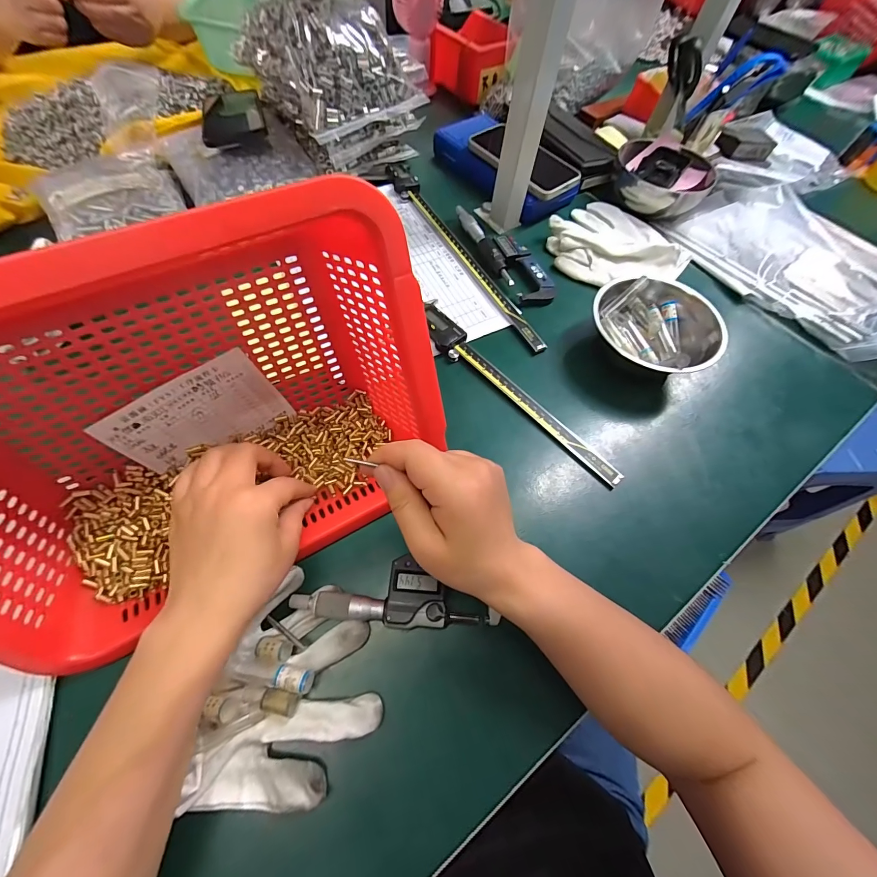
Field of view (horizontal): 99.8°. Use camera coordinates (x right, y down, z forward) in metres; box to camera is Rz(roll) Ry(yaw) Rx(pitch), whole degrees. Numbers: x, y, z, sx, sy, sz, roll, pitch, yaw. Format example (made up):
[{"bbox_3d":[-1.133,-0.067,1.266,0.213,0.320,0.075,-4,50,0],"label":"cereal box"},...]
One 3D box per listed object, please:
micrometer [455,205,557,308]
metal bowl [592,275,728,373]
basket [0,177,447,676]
[{"bbox_3d":[0.088,-0.236,0.463,0.068,0.021,0.176,-20,63,-14],"label":"micrometer"},{"bbox_3d":[0.228,-0.119,0.388,0.124,0.052,0.130,1,60,-2],"label":"metal bowl"},{"bbox_3d":[-0.165,-0.016,0.249,0.308,0.233,0.135,-25,47,-16],"label":"basket"}]

